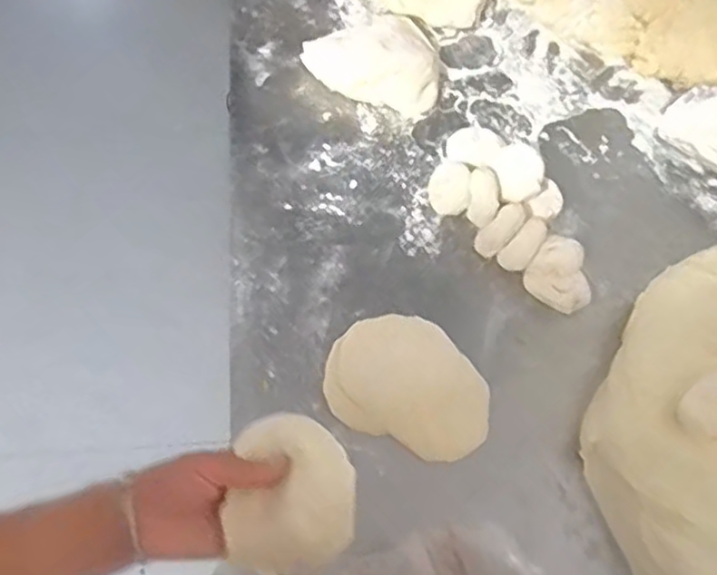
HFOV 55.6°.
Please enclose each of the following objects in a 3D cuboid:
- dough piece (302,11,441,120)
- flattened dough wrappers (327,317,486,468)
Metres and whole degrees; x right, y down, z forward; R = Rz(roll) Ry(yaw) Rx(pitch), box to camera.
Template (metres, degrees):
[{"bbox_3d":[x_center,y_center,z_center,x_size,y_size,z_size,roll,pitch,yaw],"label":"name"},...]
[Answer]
[{"bbox_3d":[0.015,-0.278,0.829,0.176,0.058,0.109,13,63,4],"label":"dough piece"},{"bbox_3d":[0.052,0.096,0.687,0.163,0.014,0.127,21,64,8],"label":"flattened dough wrappers"}]

